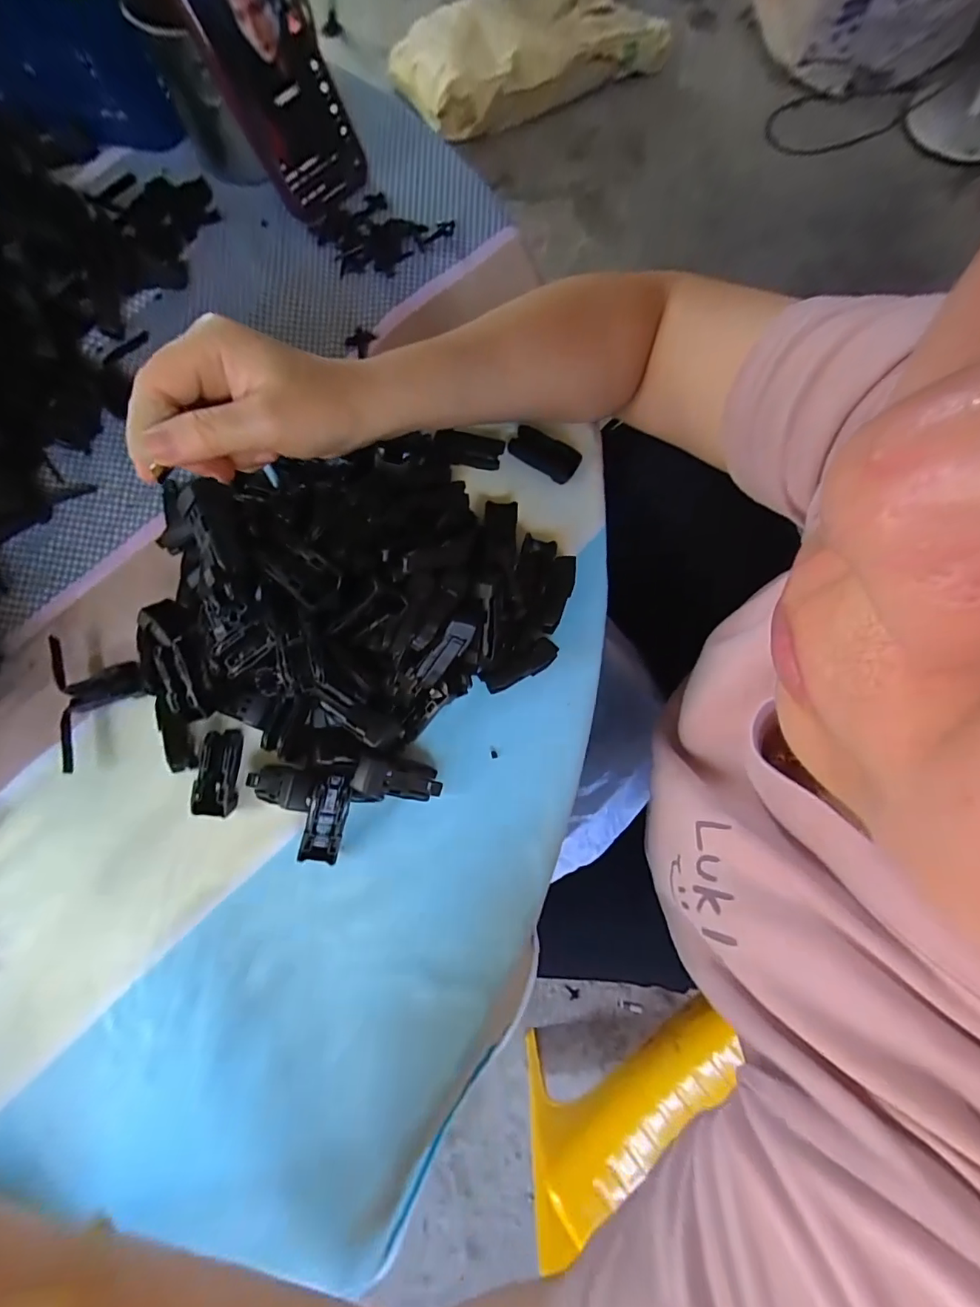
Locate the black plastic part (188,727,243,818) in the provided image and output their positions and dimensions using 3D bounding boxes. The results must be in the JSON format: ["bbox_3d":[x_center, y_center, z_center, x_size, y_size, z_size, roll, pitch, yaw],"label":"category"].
[{"bbox_3d":[-0.153,0.067,0.283,0.021,0.013,0.047,4,76,2],"label":"black plastic part"}]

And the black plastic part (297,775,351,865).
[{"bbox_3d":[-0.088,0.091,0.270,0.020,0.014,0.047,14,92,5],"label":"black plastic part"}]

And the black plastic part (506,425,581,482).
[{"bbox_3d":[0.035,-0.131,0.327,0.047,0.011,0.020,29,78,8],"label":"black plastic part"}]

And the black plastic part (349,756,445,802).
[{"bbox_3d":[-0.049,0.068,0.270,0.047,0.011,0.020,18,74,-30],"label":"black plastic part"}]

